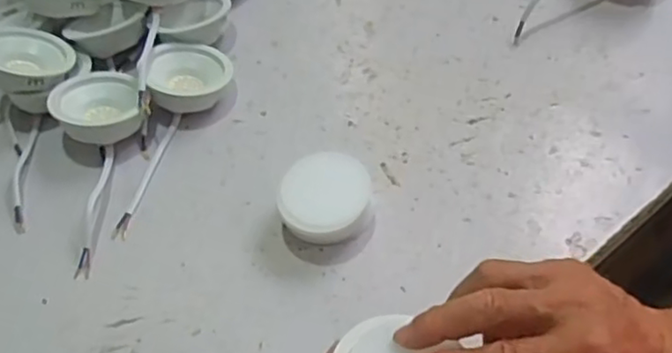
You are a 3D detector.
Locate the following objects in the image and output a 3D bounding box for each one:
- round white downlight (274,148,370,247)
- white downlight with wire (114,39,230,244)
[{"bbox_3d":[-0.007,0.019,0.436,0.057,0.036,0.060,-2,53,2],"label":"round white downlight"},{"bbox_3d":[-0.133,-0.039,0.490,0.063,0.035,0.170,13,55,13],"label":"white downlight with wire"}]

